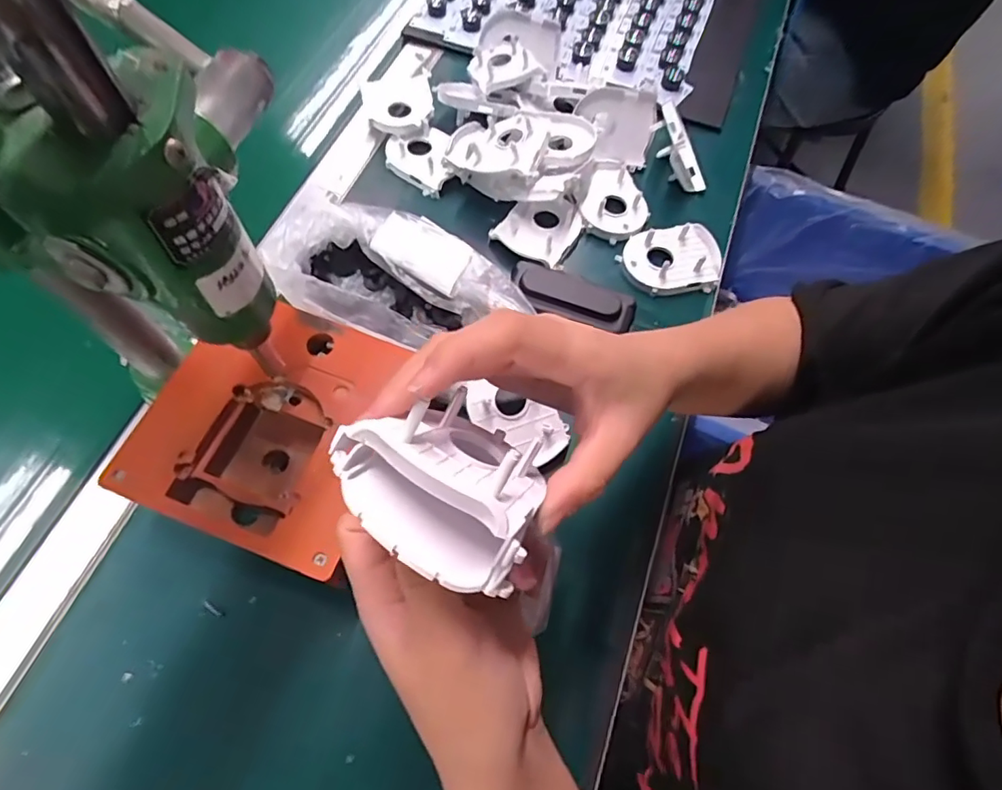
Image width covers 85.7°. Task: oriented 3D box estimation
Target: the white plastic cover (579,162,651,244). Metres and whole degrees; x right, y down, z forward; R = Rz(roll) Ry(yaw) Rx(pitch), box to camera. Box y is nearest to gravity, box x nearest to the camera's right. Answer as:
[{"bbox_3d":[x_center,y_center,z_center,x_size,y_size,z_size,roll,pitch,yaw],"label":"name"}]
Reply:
[{"bbox_3d":[0.107,-0.186,0.508,0.063,0.013,0.086,9,65,1],"label":"white plastic cover"}]

